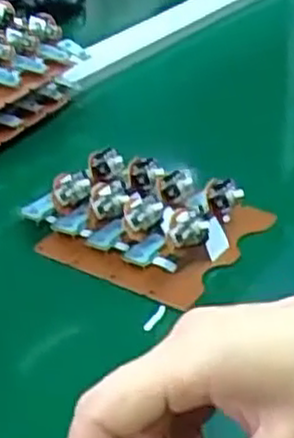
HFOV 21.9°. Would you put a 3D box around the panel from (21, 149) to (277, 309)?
[{"bbox_3d":[-0.005,-0.008,0.522,0.140,0.044,0.111,19,41,31],"label":"panel"}]

